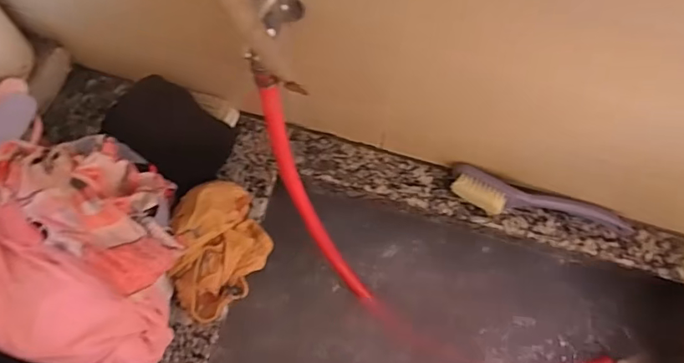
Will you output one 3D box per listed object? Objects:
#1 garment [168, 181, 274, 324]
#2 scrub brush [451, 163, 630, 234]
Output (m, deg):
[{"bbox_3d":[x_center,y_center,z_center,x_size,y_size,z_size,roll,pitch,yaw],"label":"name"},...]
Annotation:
[{"bbox_3d":[-0.130,0.072,0.557,0.096,0.074,0.143,7,68,2],"label":"garment"},{"bbox_3d":[0.243,0.031,0.624,0.222,0.043,0.048,14,69,5],"label":"scrub brush"}]

